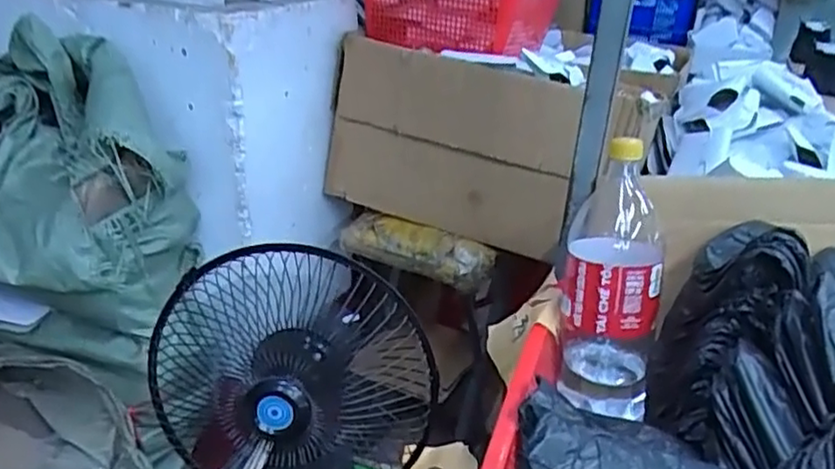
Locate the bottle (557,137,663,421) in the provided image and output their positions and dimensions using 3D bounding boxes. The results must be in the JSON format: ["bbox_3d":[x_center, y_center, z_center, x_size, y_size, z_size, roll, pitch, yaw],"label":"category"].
[{"bbox_3d":[0.199,0.042,0.687,0.092,0.253,0.106,10,27,12],"label":"bottle"}]

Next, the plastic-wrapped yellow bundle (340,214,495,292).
[{"bbox_3d":[-0.009,0.029,1.310,0.310,0.071,0.083,15,29,21],"label":"plastic-wrapped yellow bundle"}]

